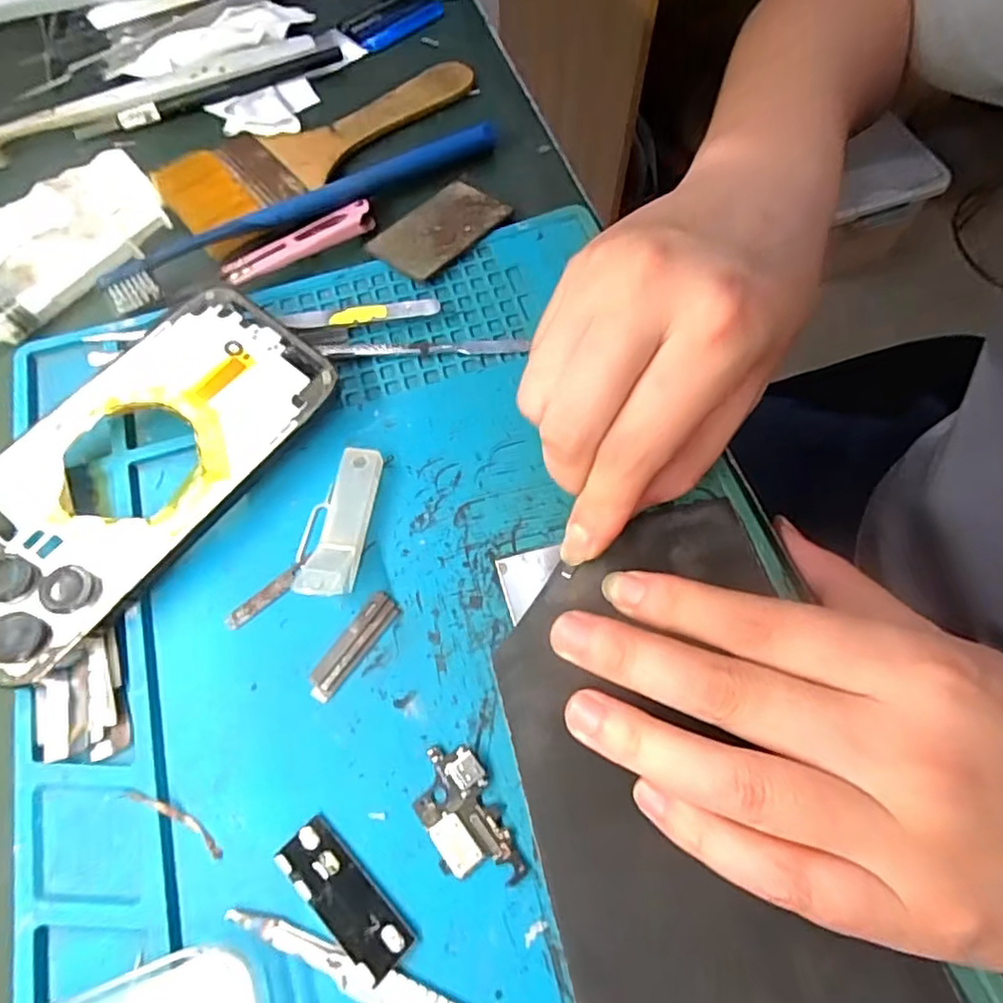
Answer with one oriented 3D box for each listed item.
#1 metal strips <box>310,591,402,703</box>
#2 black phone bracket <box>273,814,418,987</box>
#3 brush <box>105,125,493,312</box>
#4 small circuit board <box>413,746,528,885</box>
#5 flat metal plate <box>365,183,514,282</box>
[{"bbox_3d":[-0.049,0.046,0.204,0.011,0.004,0.038,34,70,15],"label":"metal strips"},{"bbox_3d":[-0.043,0.109,0.173,0.016,0.004,0.043,-42,72,-16],"label":"black phone bracket"},{"bbox_3d":[-0.083,-0.131,0.276,0.184,0.012,0.015,-33,70,-13],"label":"brush"},{"bbox_3d":[-0.011,0.092,0.181,0.022,0.004,0.041,-27,68,-11],"label":"small circuit board"},{"bbox_3d":[-0.028,-0.121,0.277,0.035,0.005,0.058,40,72,16],"label":"flat metal plate"}]

